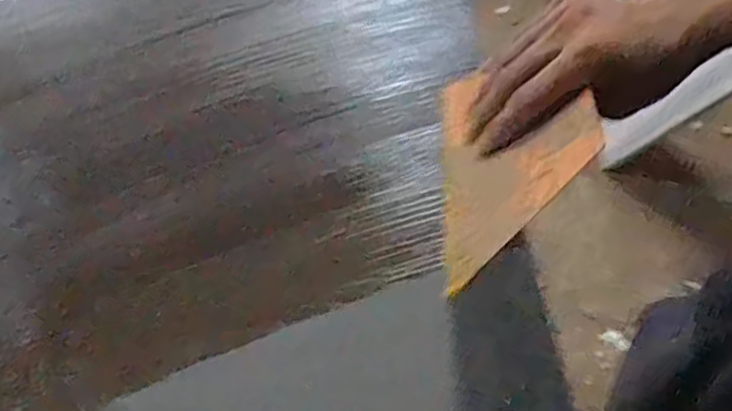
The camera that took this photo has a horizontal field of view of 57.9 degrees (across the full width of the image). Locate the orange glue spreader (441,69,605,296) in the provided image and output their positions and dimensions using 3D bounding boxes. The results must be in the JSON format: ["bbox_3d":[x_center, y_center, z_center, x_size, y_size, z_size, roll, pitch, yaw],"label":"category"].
[{"bbox_3d":[0.090,-0.042,0.418,0.009,0.112,0.177,35,37,-29],"label":"orange glue spreader"}]

